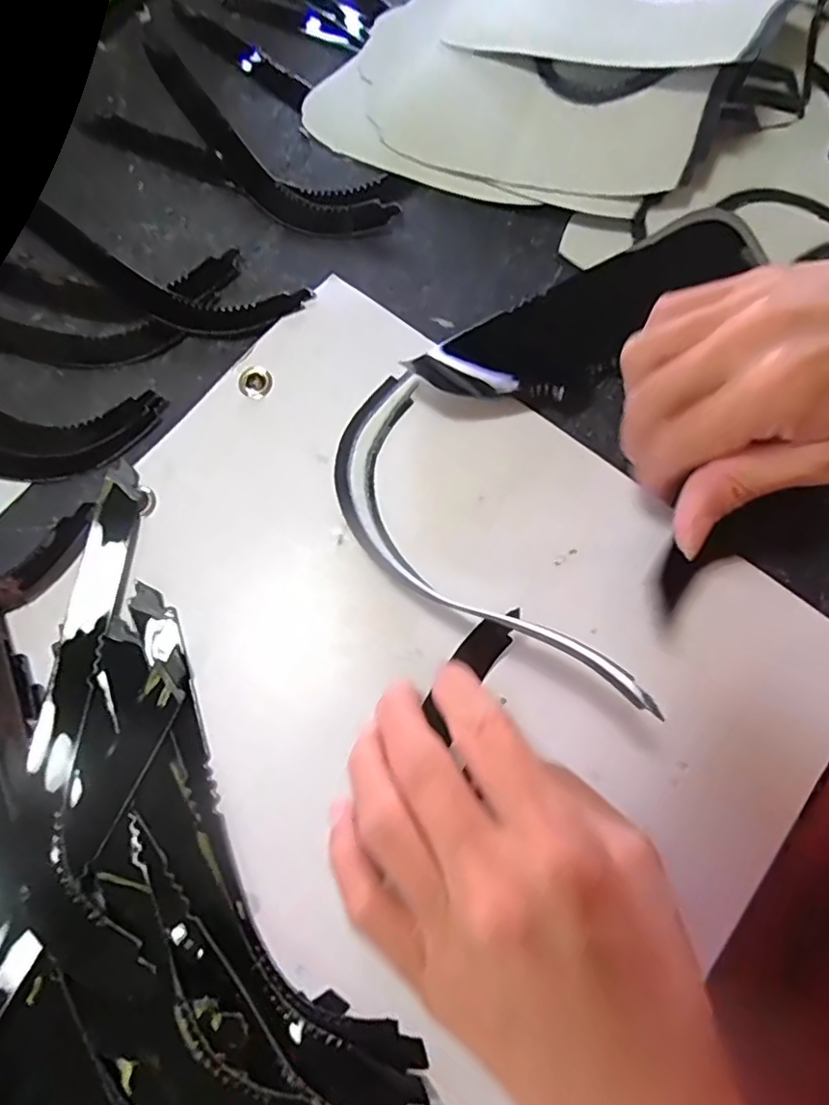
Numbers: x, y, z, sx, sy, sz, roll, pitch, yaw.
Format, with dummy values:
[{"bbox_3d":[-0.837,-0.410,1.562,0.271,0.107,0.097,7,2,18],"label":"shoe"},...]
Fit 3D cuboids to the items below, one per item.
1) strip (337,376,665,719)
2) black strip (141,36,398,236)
[{"bbox_3d":[0.021,0.003,0.261,0.065,0.014,0.186,-31,75,-9],"label":"strip"},{"bbox_3d":[-0.099,-0.232,0.338,0.204,0.005,0.046,41,77,12],"label":"black strip"}]

